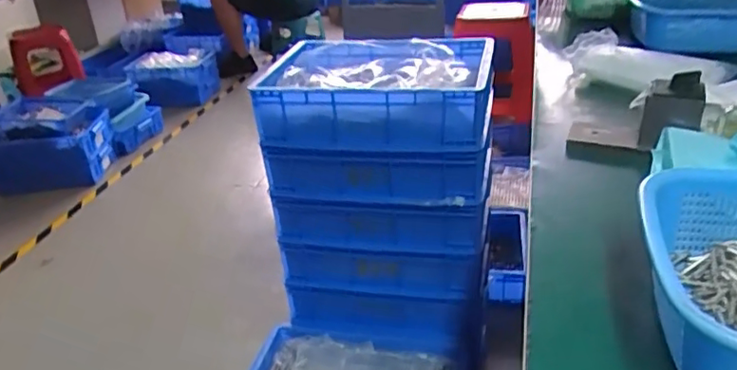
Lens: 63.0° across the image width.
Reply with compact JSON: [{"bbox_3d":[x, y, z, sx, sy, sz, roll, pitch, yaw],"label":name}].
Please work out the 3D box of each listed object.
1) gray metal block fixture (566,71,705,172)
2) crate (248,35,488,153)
[{"bbox_3d":[0.274,-0.066,0.628,0.128,0.077,0.054,9,32,26],"label":"gray metal block fixture"},{"bbox_3d":[0.016,-0.180,1.132,0.426,0.121,0.305,3,30,17],"label":"crate"}]

